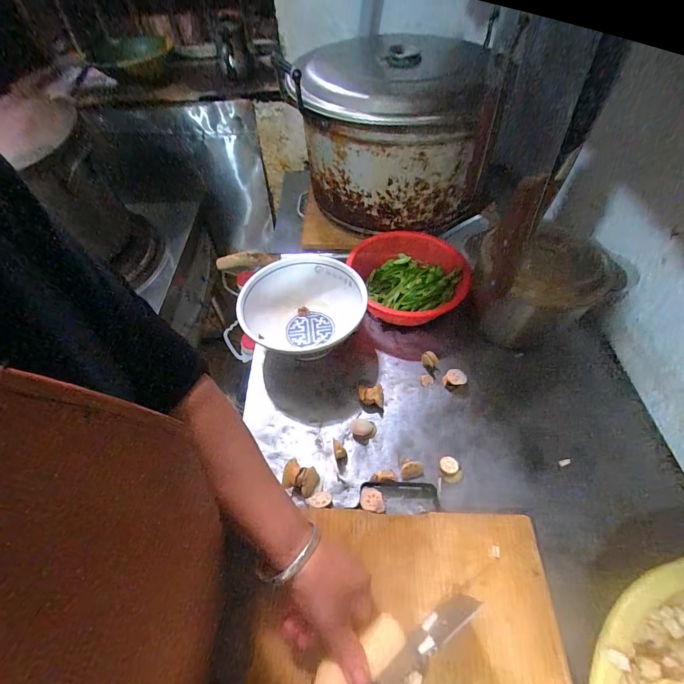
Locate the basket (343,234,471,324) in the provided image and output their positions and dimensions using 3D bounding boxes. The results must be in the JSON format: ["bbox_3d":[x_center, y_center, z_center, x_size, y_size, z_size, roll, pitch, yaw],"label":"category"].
[{"bbox_3d":[0.119,-0.114,0.625,0.179,0.068,0.215,-12,54,-6],"label":"basket"}]

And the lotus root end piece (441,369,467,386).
[{"bbox_3d":[0.172,0.054,0.540,0.035,0.010,0.026,2,54,4],"label":"lotus root end piece"}]

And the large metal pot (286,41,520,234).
[{"bbox_3d":[0.086,-0.397,0.710,0.320,0.269,0.358,1,54,4],"label":"large metal pot"}]

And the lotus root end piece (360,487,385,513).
[{"bbox_3d":[0.037,0.196,0.434,0.030,0.017,0.026,8,55,9],"label":"lotus root end piece"}]

